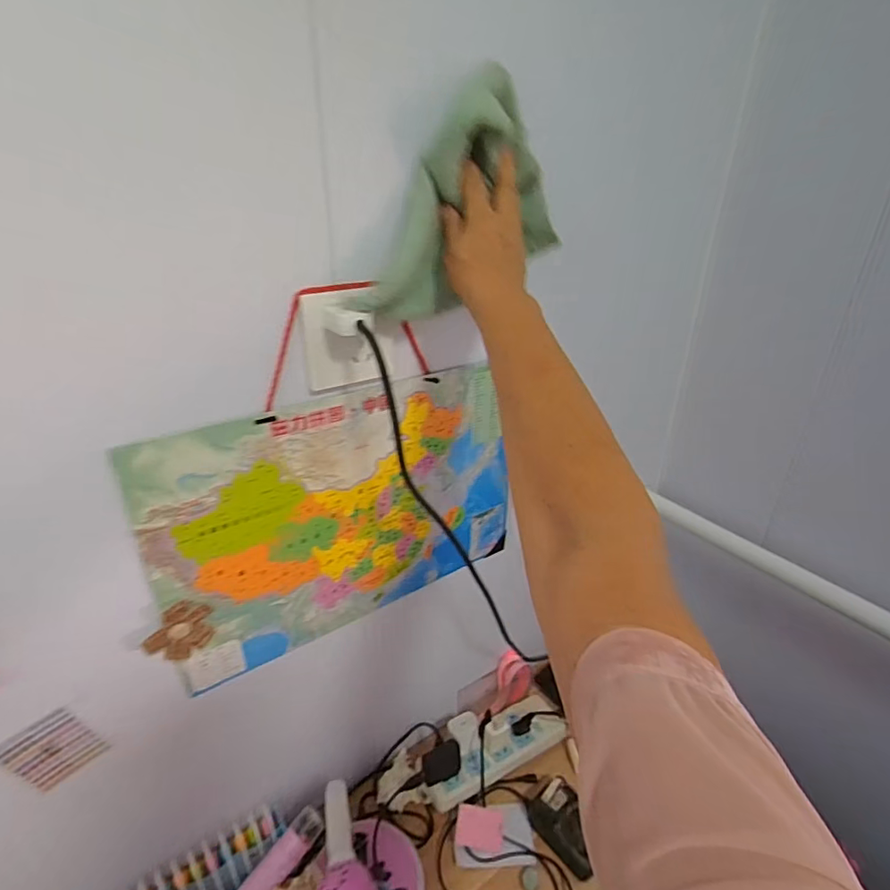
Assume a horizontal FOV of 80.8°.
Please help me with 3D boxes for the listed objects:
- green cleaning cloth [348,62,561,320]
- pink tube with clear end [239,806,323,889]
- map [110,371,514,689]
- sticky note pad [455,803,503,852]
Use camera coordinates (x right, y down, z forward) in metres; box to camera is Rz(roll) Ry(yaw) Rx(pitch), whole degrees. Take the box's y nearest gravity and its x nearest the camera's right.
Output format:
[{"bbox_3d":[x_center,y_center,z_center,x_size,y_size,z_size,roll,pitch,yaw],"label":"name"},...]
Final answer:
[{"bbox_3d":[0.012,-0.217,0.461,0.210,0.187,0.043,-17,33,-31],"label":"green cleaning cloth"},{"bbox_3d":[-0.218,0.515,0.606,0.035,0.022,0.187,27,64,40],"label":"pink tube with clear end"},{"bbox_3d":[-0.091,0.079,0.570,0.394,0.284,0.011,-18,33,-30],"label":"map"},{"bbox_3d":[0.046,0.511,0.698,0.063,0.005,0.046,-3,64,15],"label":"sticky note pad"}]

